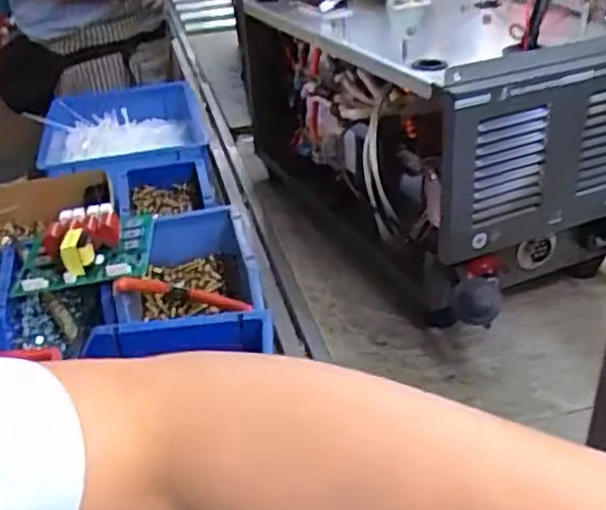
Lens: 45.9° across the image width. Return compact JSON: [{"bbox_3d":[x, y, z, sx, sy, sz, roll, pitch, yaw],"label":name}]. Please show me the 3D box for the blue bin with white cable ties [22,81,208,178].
[{"bbox_3d":[-0.247,-0.164,0.999,0.216,0.053,0.309,-11,31,-10],"label":"blue bin with white cable ties"}]

